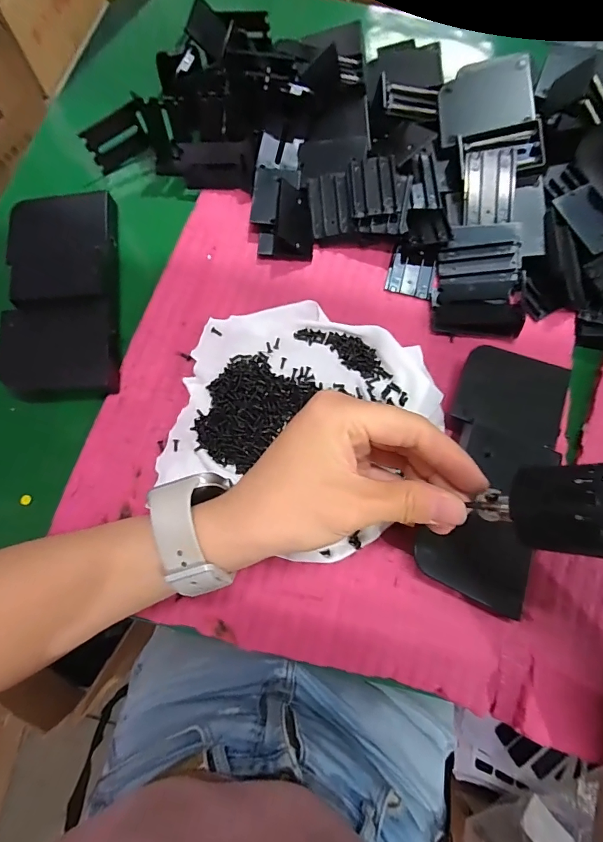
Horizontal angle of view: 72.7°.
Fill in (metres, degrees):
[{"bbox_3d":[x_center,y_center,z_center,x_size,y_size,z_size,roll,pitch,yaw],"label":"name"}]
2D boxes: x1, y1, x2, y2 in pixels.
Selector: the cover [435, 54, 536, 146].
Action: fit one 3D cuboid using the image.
[{"bbox_3d":[0.147,-0.259,0.330,0.071,0.004,0.063,-5,83,15],"label":"cover"}]

